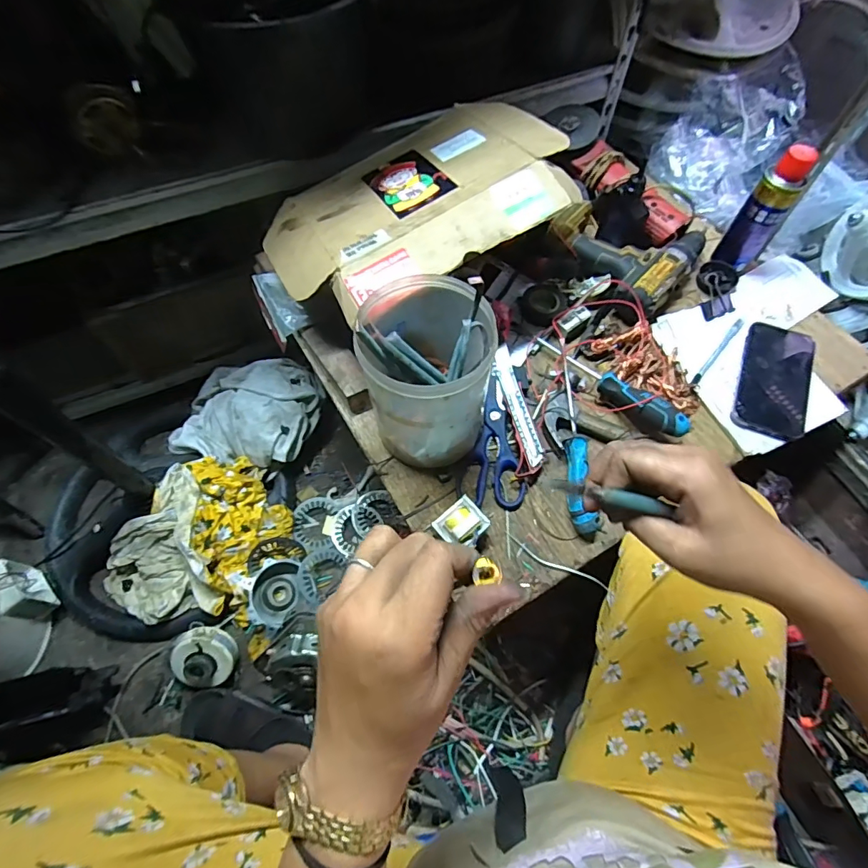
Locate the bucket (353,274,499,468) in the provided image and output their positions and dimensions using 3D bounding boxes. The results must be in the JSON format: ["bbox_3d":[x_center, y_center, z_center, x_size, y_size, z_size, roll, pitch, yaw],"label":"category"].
[{"bbox_3d":[-0.007,-0.062,0.517,0.129,0.167,0.136,0,63,0],"label":"bucket"}]

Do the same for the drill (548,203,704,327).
[{"bbox_3d":[0.277,-0.266,0.687,0.189,0.066,0.186,-42,70,-19],"label":"drill"}]

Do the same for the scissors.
[{"bbox_3d":[0.058,0.011,0.588,0.080,0.021,0.169,-10,64,-5],"label":"scissors"}]

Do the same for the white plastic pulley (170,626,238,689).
[{"bbox_3d":[-0.349,0.340,0.730,0.089,0.031,0.085,41,85,-6],"label":"white plastic pulley"}]

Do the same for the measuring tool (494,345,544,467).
[{"bbox_3d":[0.103,-0.038,0.591,0.022,0.006,0.164,-12,64,-6],"label":"measuring tool"}]

